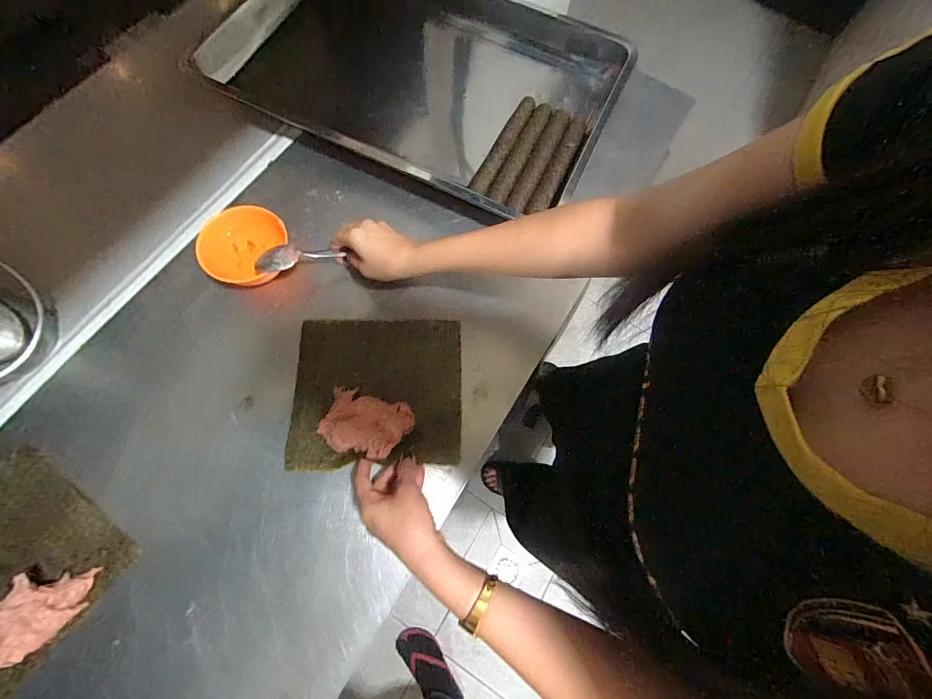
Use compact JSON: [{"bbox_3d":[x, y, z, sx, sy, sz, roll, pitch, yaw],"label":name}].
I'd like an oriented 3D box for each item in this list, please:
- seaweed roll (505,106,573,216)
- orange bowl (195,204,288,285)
[{"bbox_3d":[0.108,-0.275,0.582,0.028,0.031,0.194,25,73,6],"label":"seaweed roll"},{"bbox_3d":[-0.278,-0.126,0.504,0.105,0.050,0.093,-43,78,-14],"label":"orange bowl"}]

